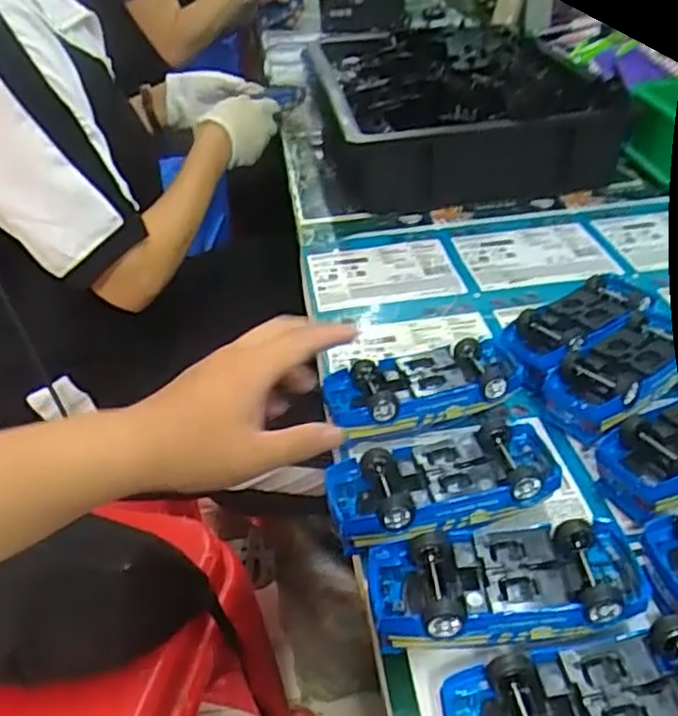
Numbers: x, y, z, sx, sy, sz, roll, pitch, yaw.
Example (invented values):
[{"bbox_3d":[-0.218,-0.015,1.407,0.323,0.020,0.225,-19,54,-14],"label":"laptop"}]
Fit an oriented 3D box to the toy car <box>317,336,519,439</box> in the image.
[{"bbox_3d":[0.060,0.027,0.508,0.132,0.049,0.056,-12,36,-13],"label":"toy car"}]

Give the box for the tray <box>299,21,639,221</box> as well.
[{"bbox_3d":[0.151,-0.344,1.000,0.330,0.108,0.464,-5,35,-4],"label":"tray"}]

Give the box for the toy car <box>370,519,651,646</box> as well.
[{"bbox_3d":[0.085,0.119,0.369,0.138,0.038,0.061,-3,35,-1],"label":"toy car"}]

